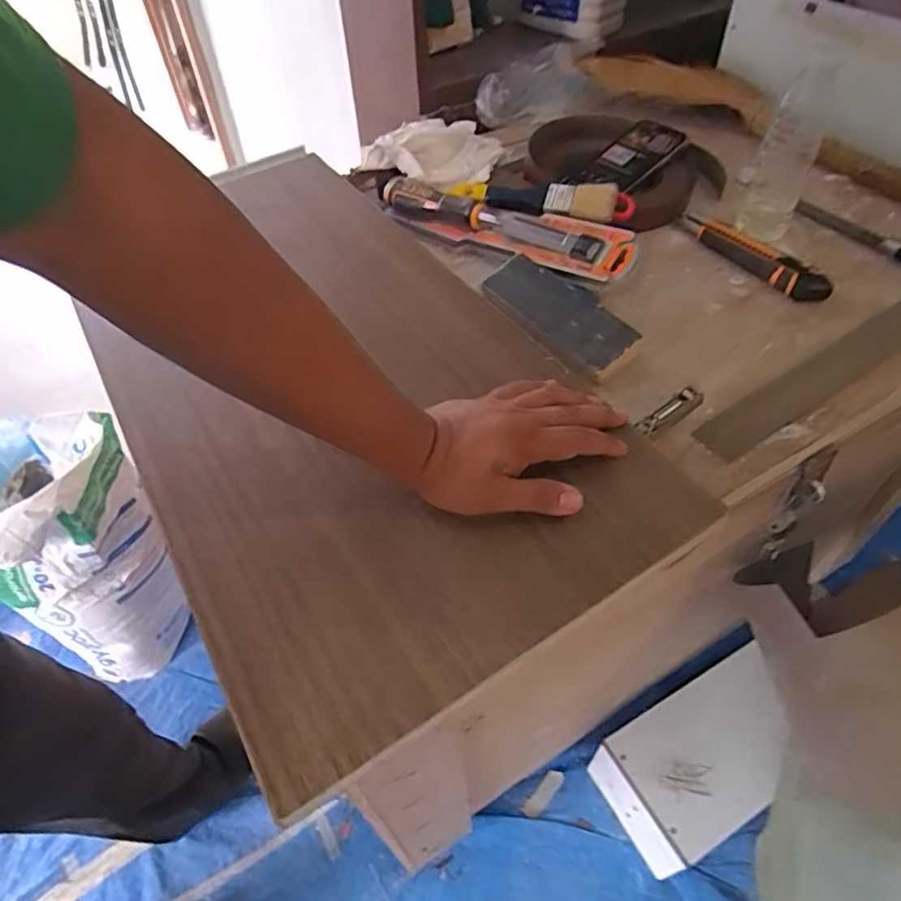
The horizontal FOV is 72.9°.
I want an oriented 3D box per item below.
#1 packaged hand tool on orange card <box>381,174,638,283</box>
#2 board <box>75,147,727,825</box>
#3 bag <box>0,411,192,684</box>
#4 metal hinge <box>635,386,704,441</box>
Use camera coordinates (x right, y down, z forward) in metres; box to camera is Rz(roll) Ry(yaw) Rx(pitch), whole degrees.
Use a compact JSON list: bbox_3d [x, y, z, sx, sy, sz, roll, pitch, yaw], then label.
[{"bbox_3d":[0.050,-0.253,0.673,0.309,0.029,0.055,26,56,22],"label":"packaged hand tool on orange card"},{"bbox_3d":[-0.126,-0.083,0.555,0.339,0.017,0.646,-28,55,-18],"label":"board"},{"bbox_3d":[-0.643,0.156,1.070,0.265,0.448,0.260,26,56,22],"label":"bag"},{"bbox_3d":[0.182,-0.030,0.506,0.058,0.015,0.015,-34,56,-5],"label":"metal hinge"}]

